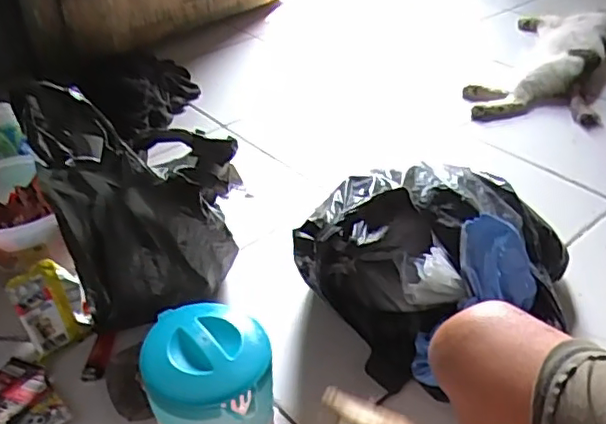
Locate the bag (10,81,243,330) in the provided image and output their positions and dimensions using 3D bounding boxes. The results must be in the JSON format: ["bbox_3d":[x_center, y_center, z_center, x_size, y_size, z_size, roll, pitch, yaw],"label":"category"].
[{"bbox_3d":[-0.163,0.003,0.646,0.192,0.304,0.096,-10,37,-17],"label":"bag"}]

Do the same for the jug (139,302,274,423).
[{"bbox_3d":[-0.079,0.186,0.547,0.110,0.197,0.111,4,35,2],"label":"jug"}]

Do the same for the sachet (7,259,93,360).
[{"bbox_3d":[-0.301,0.112,0.728,0.076,0.103,0.032,-28,12,-26],"label":"sachet"}]

